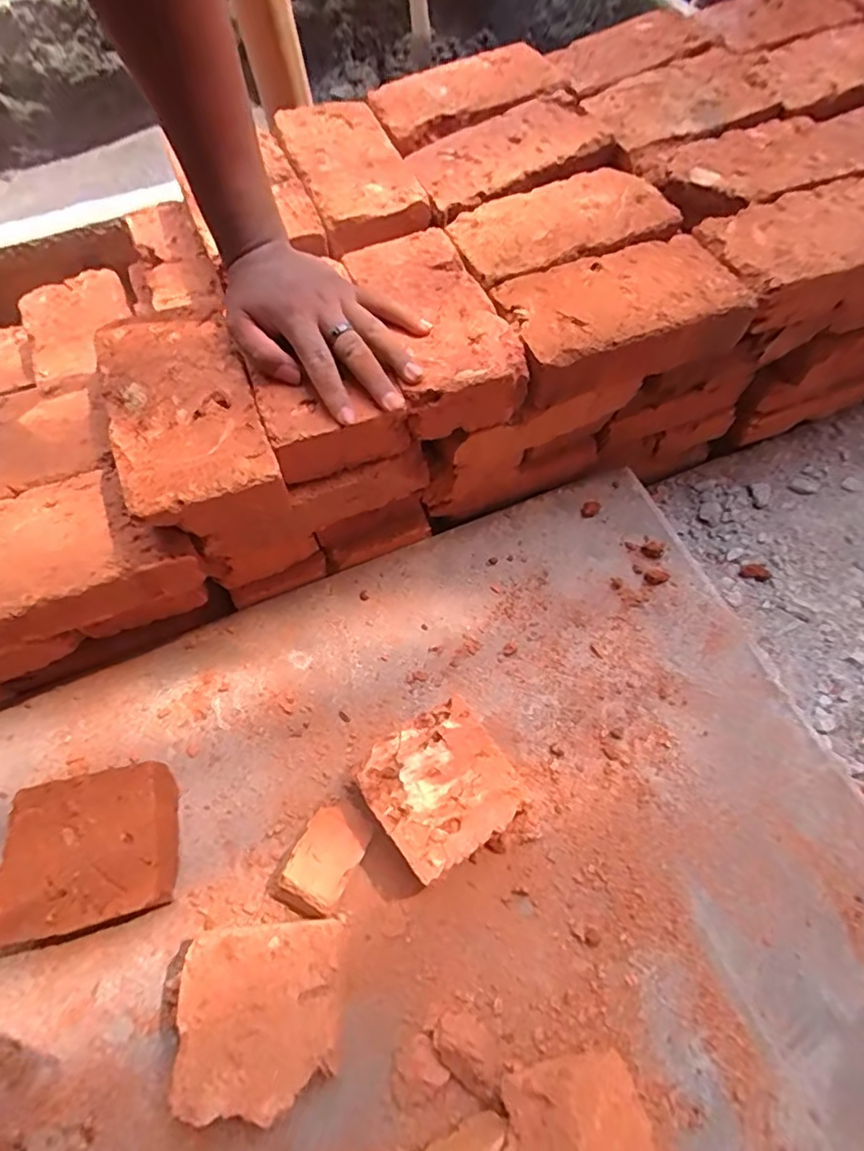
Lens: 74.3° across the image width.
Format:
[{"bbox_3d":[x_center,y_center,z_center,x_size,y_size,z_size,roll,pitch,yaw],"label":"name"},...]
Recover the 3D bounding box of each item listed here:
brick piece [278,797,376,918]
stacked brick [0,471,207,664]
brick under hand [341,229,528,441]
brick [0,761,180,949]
[{"bbox_3d":[-0.080,0.216,0.442,0.048,0.019,0.072,24,45,10],"label":"brick piece"},{"bbox_3d":[-0.298,-0.007,0.449,0.200,0.066,0.102,-21,66,-8],"label":"stacked brick"},{"bbox_3d":[0.001,-0.210,0.468,0.096,0.043,0.191,-18,70,-7],"label":"brick under hand"},{"bbox_3d":[-0.258,0.208,0.437,0.120,0.058,0.106,-13,63,-5],"label":"brick"}]

